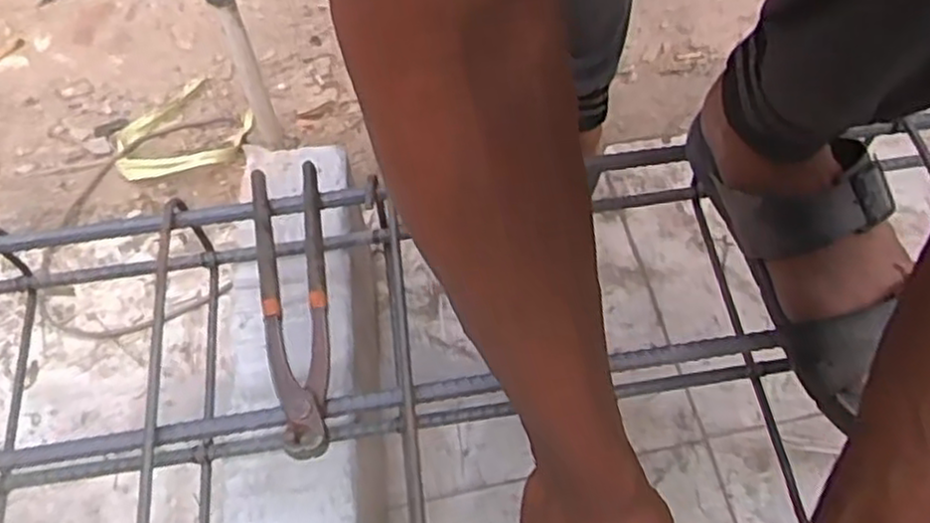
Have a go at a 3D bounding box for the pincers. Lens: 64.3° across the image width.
[{"bbox_3d":[-0.119,0.028,0.508,0.046,0.020,0.217,-9,62,-4],"label":"pincers"}]

